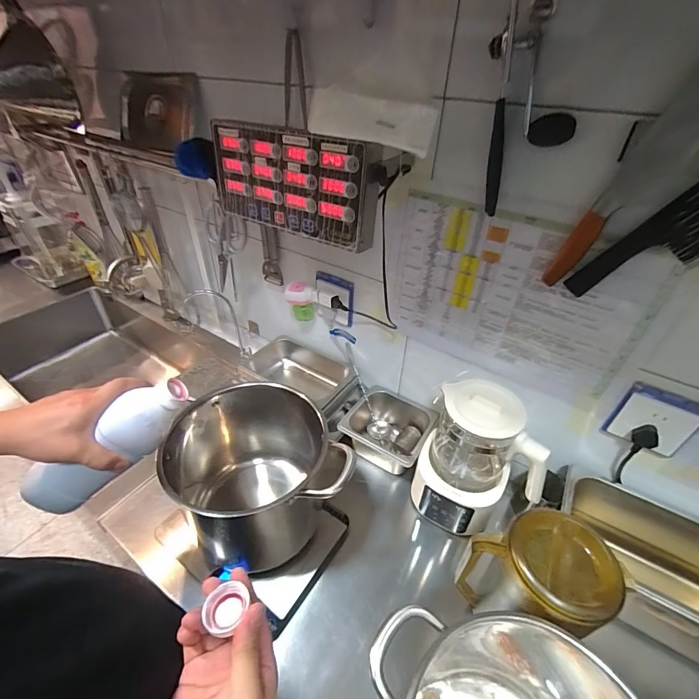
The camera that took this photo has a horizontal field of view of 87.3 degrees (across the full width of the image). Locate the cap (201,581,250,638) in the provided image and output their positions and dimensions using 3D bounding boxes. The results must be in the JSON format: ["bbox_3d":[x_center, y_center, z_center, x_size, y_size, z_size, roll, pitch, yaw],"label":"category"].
[{"bbox_3d":[-0.106,0.222,0.312,0.032,0.011,0.035,1,39,-1],"label":"cap"}]

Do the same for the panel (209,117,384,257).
[{"bbox_3d":[-0.085,-0.245,0.542,0.288,0.136,0.050,25,44,25],"label":"panel"}]

